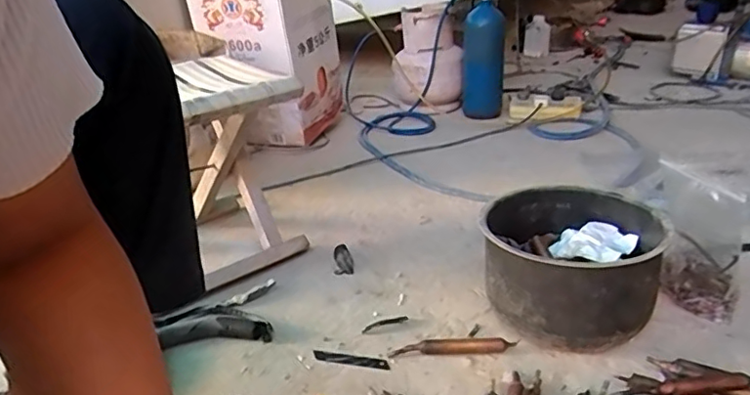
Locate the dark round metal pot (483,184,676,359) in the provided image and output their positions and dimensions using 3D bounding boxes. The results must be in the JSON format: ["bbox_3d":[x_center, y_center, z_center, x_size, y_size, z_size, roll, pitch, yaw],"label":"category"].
[{"bbox_3d":[0.263,0.090,0.776,0.212,0.144,0.225,-2,26,1],"label":"dark round metal pot"}]

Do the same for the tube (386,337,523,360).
[{"bbox_3d":[0.100,0.192,0.735,0.157,0.021,0.016,-2,26,1],"label":"tube"}]

